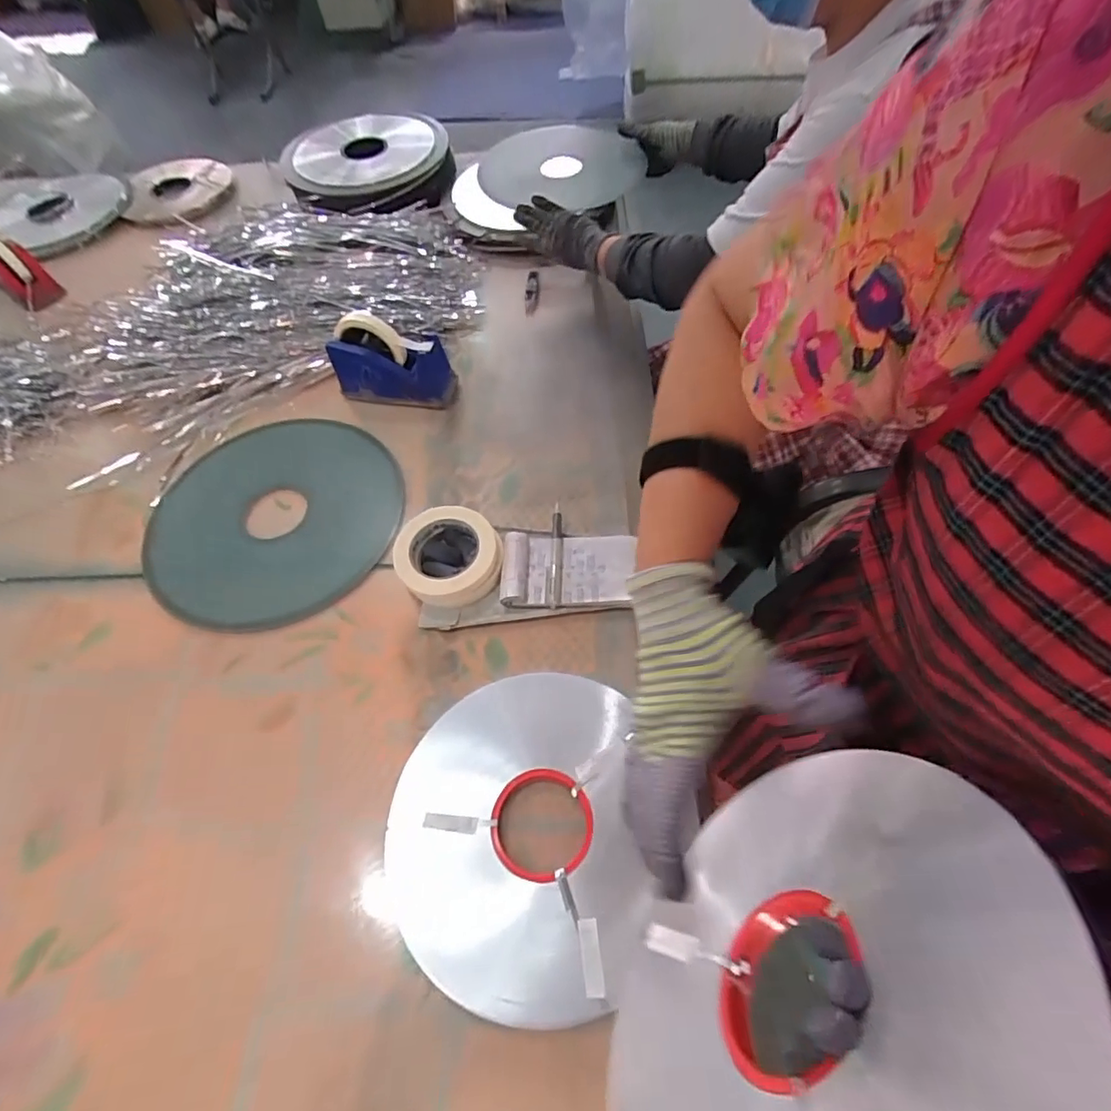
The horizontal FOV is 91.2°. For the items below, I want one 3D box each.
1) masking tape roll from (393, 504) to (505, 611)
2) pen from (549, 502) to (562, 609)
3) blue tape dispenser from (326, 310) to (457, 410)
[{"bbox_3d":[-0.122,-0.001,0.628,0.117,0.032,0.117,-1,59,2],"label":"masking tape roll"},{"bbox_3d":[0.002,-0.009,0.630,0.014,0.017,0.142,1,59,3],"label":"pen"},{"bbox_3d":[-0.229,-0.261,0.748,0.160,0.108,0.059,5,60,6],"label":"blue tape dispenser"}]

